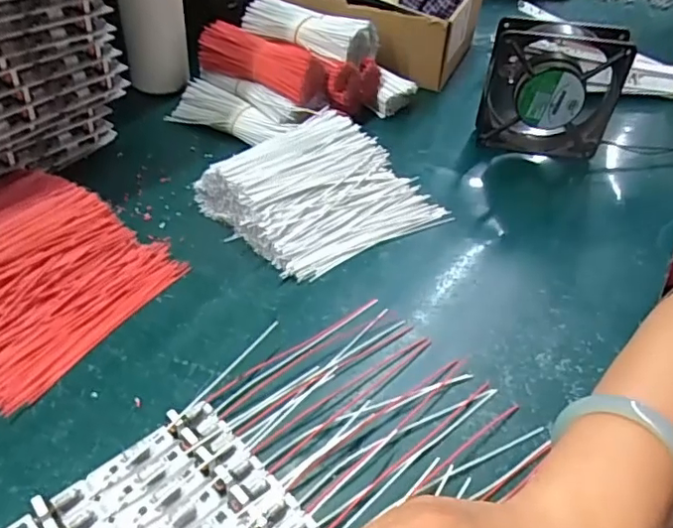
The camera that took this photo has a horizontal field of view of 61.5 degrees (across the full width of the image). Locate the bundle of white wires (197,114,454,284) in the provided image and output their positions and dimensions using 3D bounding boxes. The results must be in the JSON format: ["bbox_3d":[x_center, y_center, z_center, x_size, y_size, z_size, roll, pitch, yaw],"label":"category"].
[{"bbox_3d":[-0.012,-0.064,0.482,0.159,0.043,0.157,-30,52,-33],"label":"bundle of white wires"}]

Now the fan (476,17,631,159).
[{"bbox_3d":[0.206,-0.164,0.553,0.123,0.126,0.043,11,41,7],"label":"fan"}]

